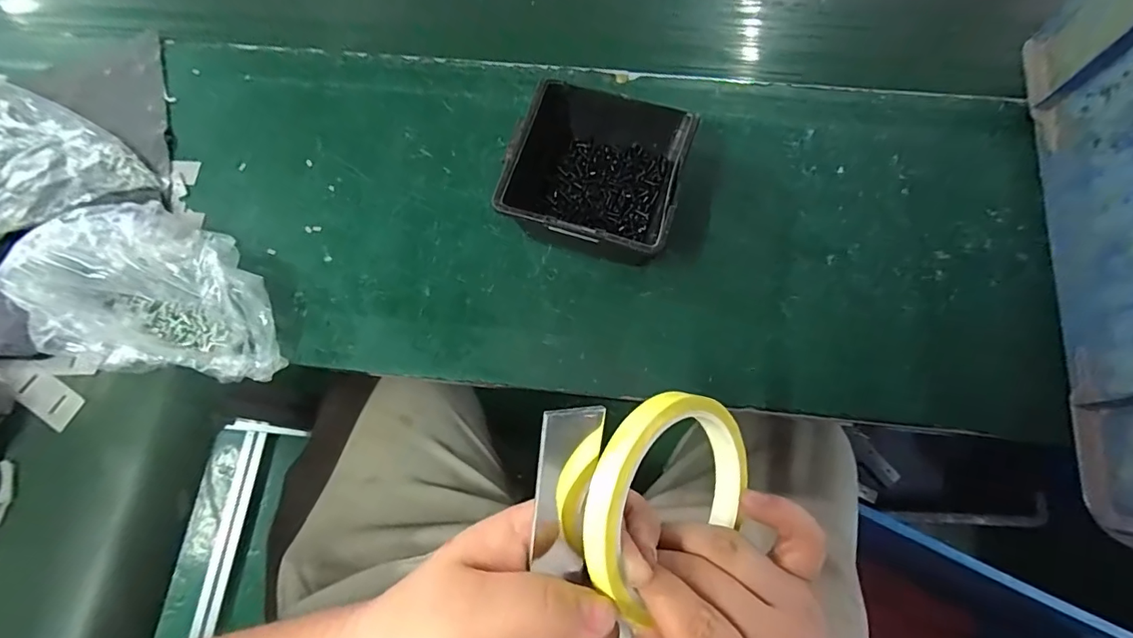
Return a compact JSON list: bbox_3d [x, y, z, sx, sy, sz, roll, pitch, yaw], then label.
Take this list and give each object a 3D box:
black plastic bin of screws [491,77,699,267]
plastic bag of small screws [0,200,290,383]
[{"bbox_3d":[0.021,-0.109,0.369,0.118,0.064,0.133,14,72,5],"label":"black plastic bin of screws"},{"bbox_3d":[-0.276,-0.017,0.343,0.157,0.071,0.116,14,72,6],"label":"plastic bag of small screws"}]

